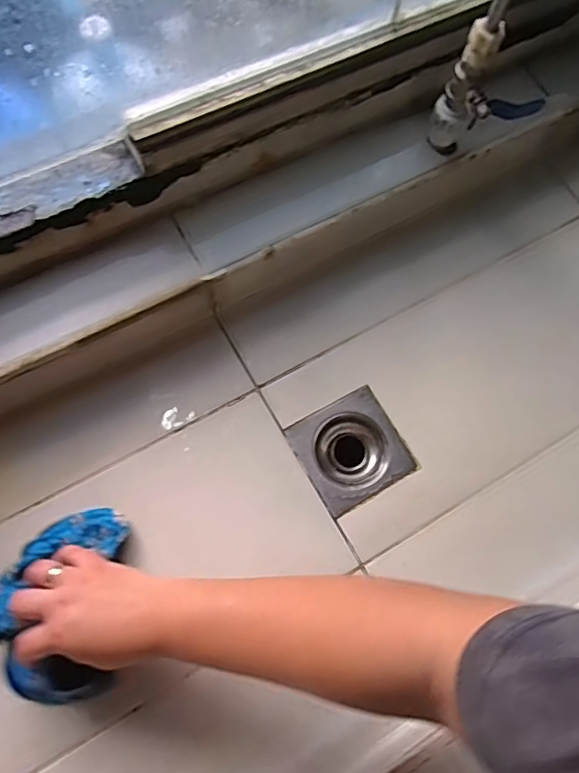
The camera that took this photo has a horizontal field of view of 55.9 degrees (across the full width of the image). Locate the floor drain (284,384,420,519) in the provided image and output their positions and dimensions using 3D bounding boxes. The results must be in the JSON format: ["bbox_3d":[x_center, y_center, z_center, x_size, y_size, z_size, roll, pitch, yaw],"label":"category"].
[{"bbox_3d":[0.062,0.064,0.552,0.100,0.020,0.100,-28,76,-12],"label":"floor drain"}]

